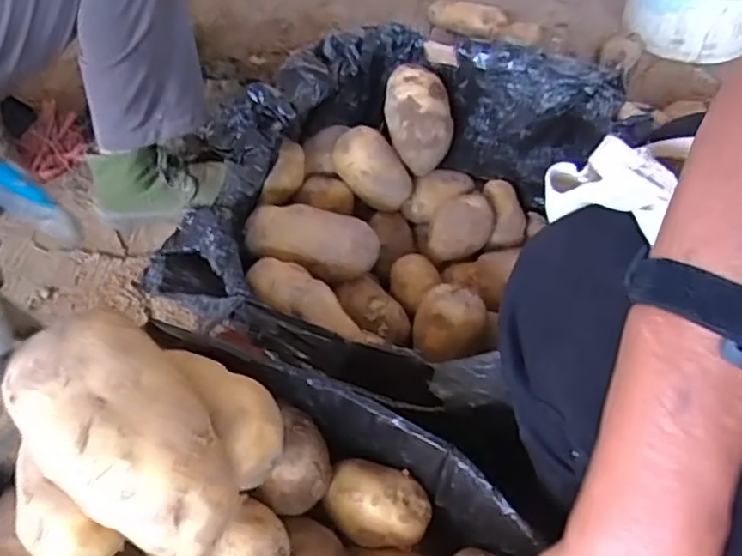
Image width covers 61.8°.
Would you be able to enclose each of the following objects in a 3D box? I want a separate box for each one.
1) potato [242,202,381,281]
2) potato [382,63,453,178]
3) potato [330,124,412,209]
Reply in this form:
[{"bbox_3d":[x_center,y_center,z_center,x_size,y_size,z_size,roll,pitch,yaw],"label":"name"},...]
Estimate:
[{"bbox_3d":[-0.058,-0.040,0.632,0.133,0.046,0.055,12,48,-11],"label":"potato"},{"bbox_3d":[0.055,-0.191,0.750,0.075,0.126,0.063,-12,14,-13],"label":"potato"},{"bbox_3d":[0.001,-0.132,0.748,0.068,0.103,0.061,-37,26,12],"label":"potato"}]

